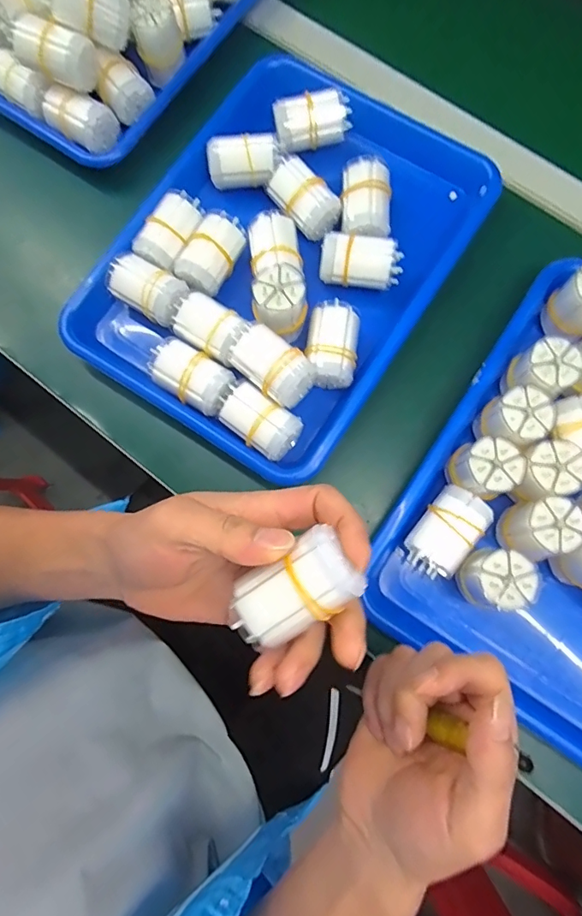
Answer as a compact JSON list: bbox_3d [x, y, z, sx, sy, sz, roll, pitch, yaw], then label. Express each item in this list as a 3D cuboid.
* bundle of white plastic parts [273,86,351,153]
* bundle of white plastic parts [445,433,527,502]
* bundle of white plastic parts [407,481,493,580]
[{"bbox_3d":[0.018,-0.295,0.422,0.063,0.037,0.030,-16,78,-2],"label":"bundle of white plastic parts"},{"bbox_3d":[0.137,0.008,0.343,0.039,0.035,0.039,-29,78,-5],"label":"bundle of white plastic parts"},{"bbox_3d":[0.114,0.055,0.358,0.040,0.043,0.062,37,81,9],"label":"bundle of white plastic parts"}]

